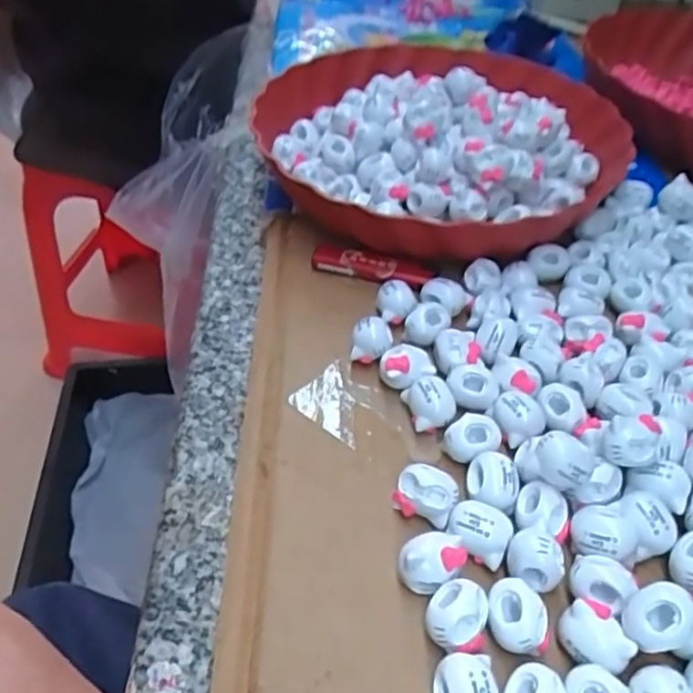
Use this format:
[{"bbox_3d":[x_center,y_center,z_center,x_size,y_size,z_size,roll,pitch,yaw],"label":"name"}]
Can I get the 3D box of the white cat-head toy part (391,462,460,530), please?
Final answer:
[{"bbox_3d":[0.034,0.063,0.285,0.025,0.021,0.017,18,49,22],"label":"white cat-head toy part"}]

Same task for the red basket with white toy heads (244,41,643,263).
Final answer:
[{"bbox_3d":[0.059,-0.135,0.449,0.220,0.066,0.226,-3,45,3],"label":"red basket with white toy heads"}]

